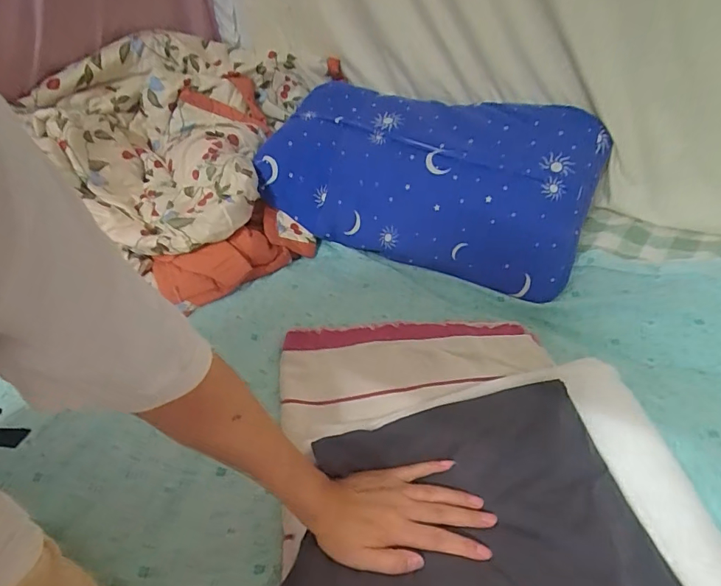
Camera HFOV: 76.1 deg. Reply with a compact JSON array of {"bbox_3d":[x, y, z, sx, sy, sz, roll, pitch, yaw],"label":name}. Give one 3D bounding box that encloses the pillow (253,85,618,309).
[{"bbox_3d":[0.098,-0.223,0.834,0.589,0.090,0.361,17,75,16],"label":"pillow"}]

